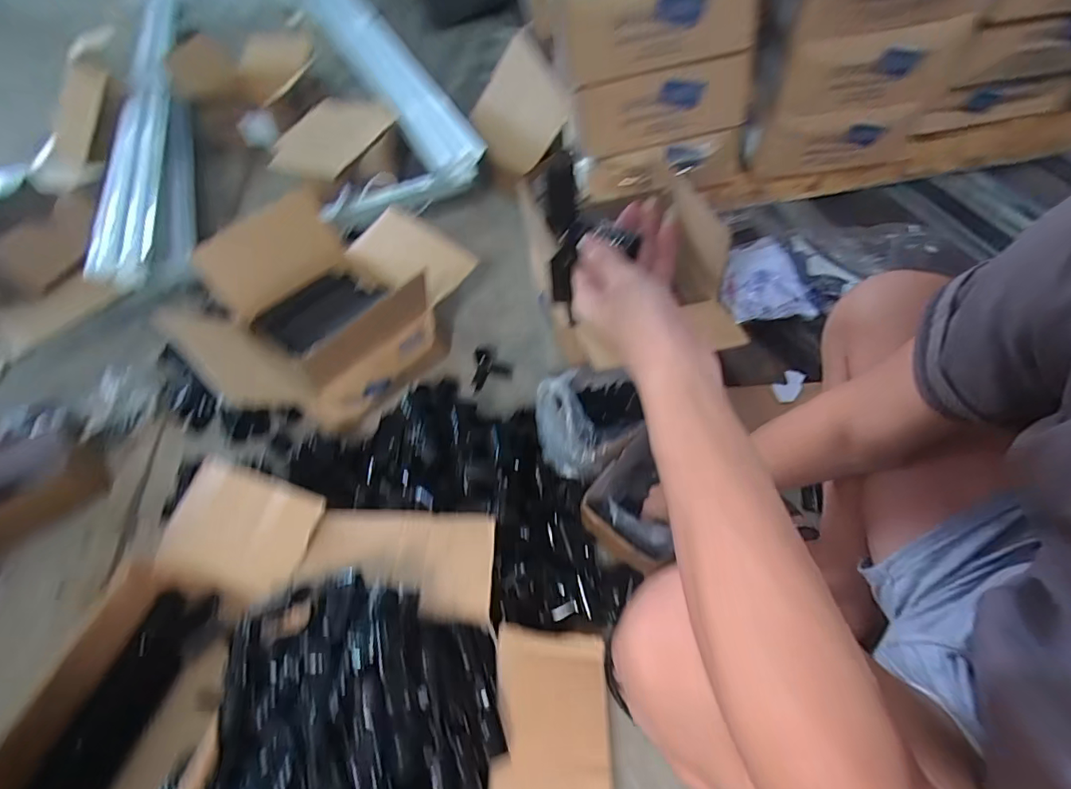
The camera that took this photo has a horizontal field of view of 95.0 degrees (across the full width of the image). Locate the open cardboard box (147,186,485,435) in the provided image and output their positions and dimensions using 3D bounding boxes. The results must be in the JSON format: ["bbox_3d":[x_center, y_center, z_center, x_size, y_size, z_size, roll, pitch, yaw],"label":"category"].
[{"bbox_3d":[-0.409,-0.165,0.979,0.425,0.222,0.491,25,58,23],"label":"open cardboard box"}]

